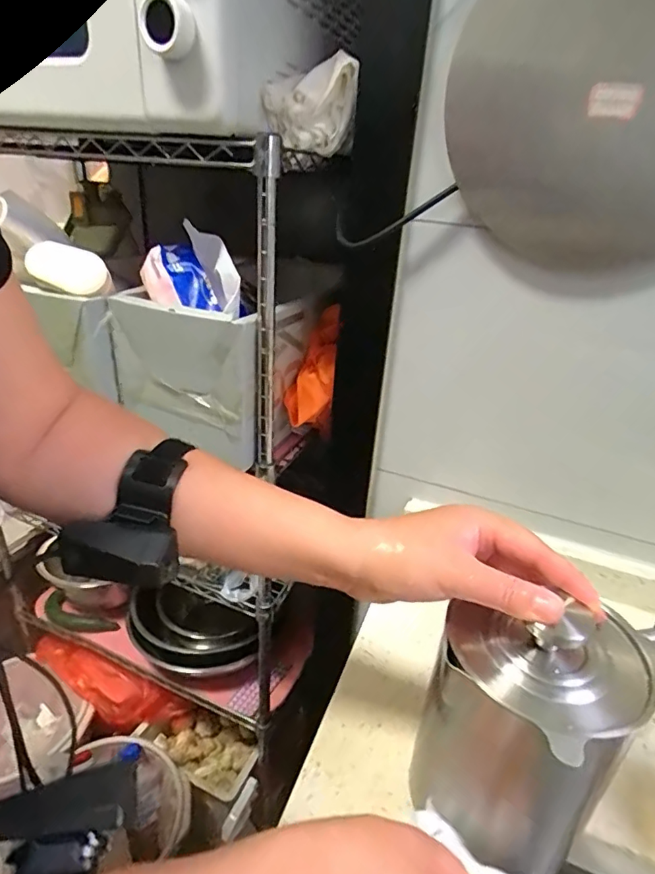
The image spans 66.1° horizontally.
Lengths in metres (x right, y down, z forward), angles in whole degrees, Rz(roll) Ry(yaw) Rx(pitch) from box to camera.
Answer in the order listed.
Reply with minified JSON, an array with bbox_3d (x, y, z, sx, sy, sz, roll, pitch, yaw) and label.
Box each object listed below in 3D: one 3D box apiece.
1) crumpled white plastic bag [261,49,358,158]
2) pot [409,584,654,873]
[{"bbox_3d":[-0.019,-0.323,0.491,0.085,0.078,0.051,-2,28,-9],"label":"crumpled white plastic bag"},{"bbox_3d":[0.141,0.168,0.334,0.108,0.149,0.141,26,35,37],"label":"pot"}]

